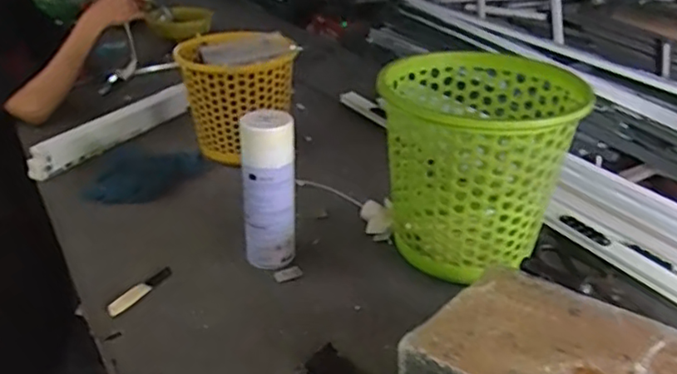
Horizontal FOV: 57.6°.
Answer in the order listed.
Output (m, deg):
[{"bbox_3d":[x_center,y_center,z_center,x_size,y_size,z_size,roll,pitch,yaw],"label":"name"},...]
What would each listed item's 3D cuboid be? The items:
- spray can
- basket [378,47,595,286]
[{"bbox_3d":[-0.091,0.005,0.804,0.070,0.203,0.060,-3,29,-5],"label":"spray can"},{"bbox_3d":[0.178,-0.030,0.815,0.238,0.224,0.253,4,29,8],"label":"basket"}]

